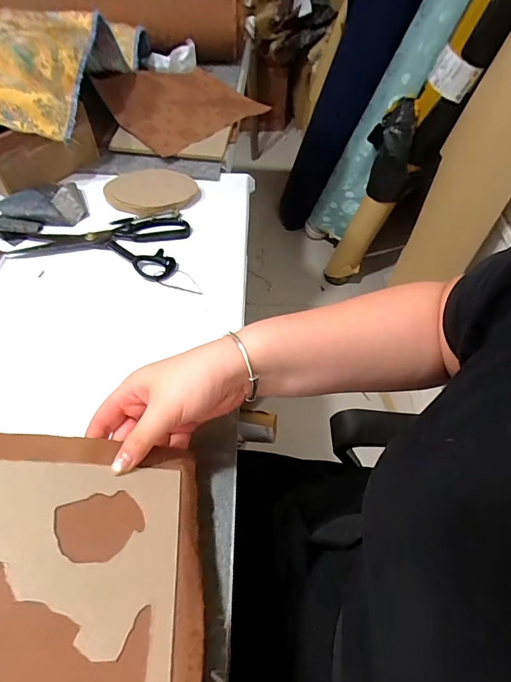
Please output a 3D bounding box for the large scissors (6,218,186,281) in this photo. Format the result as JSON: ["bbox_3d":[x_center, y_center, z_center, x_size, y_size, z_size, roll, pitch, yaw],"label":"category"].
[{"bbox_3d":[-0.212,-0.144,0.563,0.220,0.014,0.117,8,55,4],"label":"large scissors"}]

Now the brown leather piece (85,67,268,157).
[{"bbox_3d":[-0.140,-0.456,0.759,0.245,0.048,0.243,-32,62,-21],"label":"brown leather piece"}]

